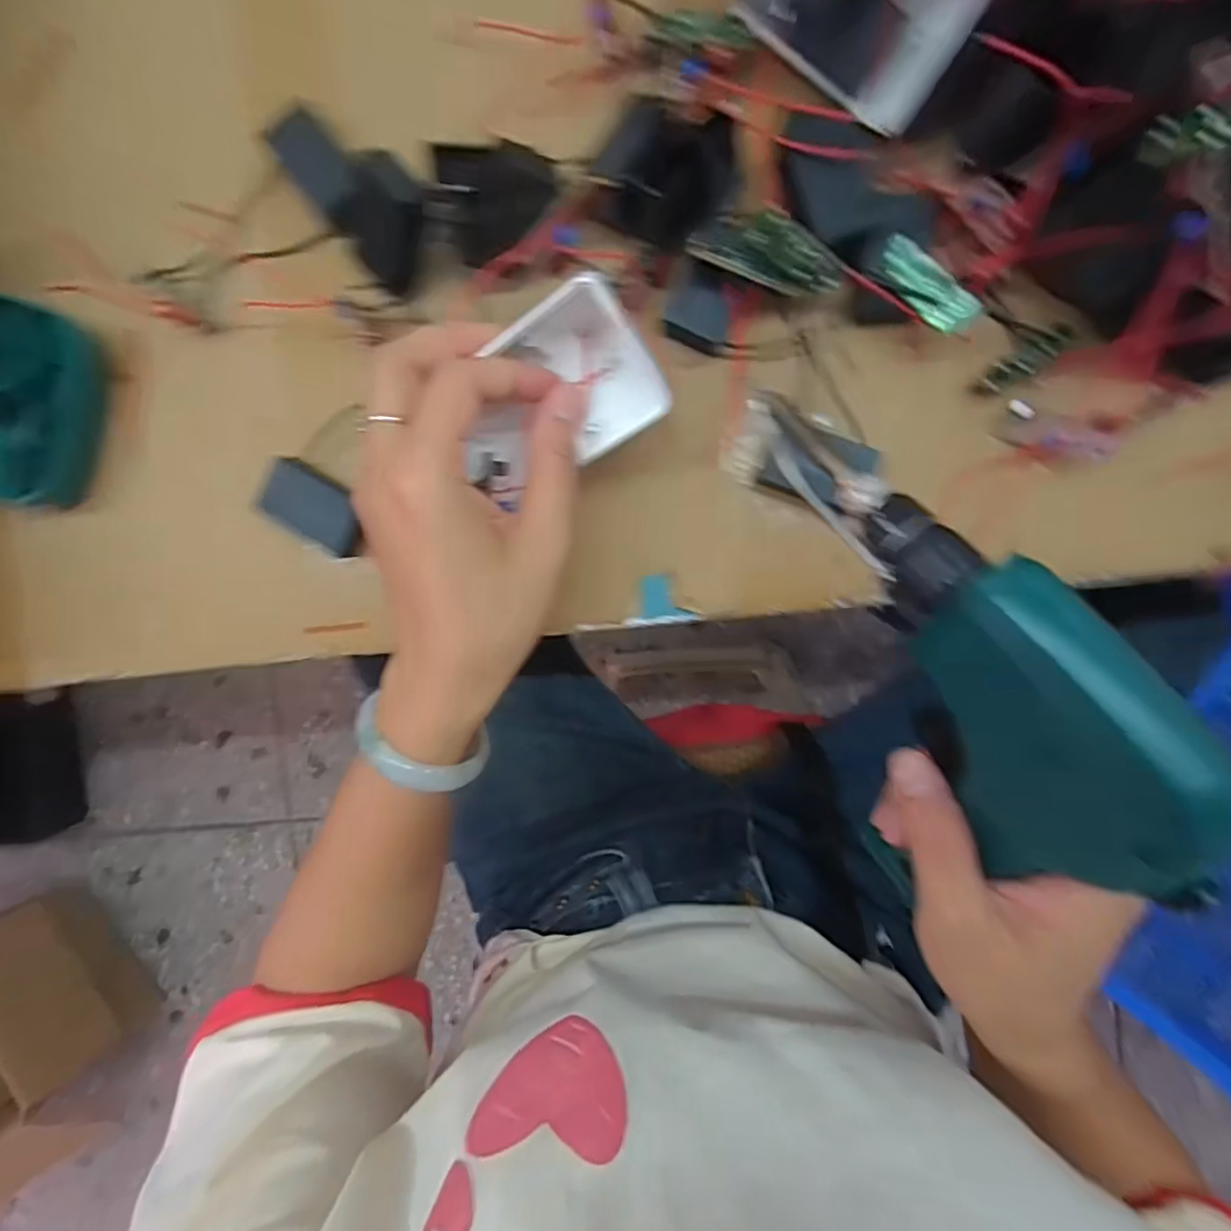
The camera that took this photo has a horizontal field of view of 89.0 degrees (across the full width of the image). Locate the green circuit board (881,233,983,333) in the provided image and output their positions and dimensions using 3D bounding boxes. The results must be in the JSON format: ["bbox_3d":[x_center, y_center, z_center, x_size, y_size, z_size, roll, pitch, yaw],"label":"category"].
[{"bbox_3d":[0.128,-0.136,0.259,0.017,0.004,0.047,-45,80,24],"label":"green circuit board"}]

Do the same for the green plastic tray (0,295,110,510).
[{"bbox_3d":[-0.291,-0.103,0.305,0.067,0.029,0.092,18,95,3],"label":"green plastic tray"}]

